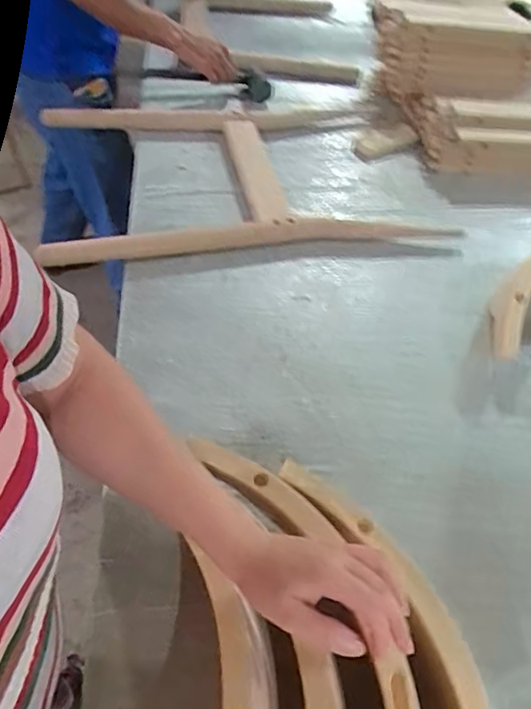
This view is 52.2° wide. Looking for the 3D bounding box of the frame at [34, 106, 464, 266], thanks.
[{"bbox_3d":[-0.052,-0.331,0.961,0.653,0.054,0.408,-6,51,-13],"label":"frame"}]

